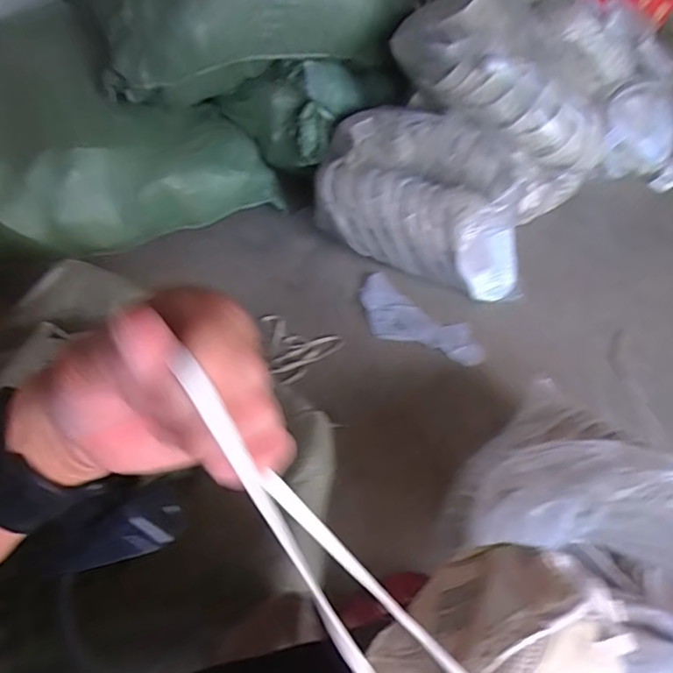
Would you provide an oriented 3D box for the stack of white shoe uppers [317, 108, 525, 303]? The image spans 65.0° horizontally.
[{"bbox_3d":[0.180,-0.290,1.164,0.490,0.309,0.190,24,52,21],"label":"stack of white shoe uppers"}]

